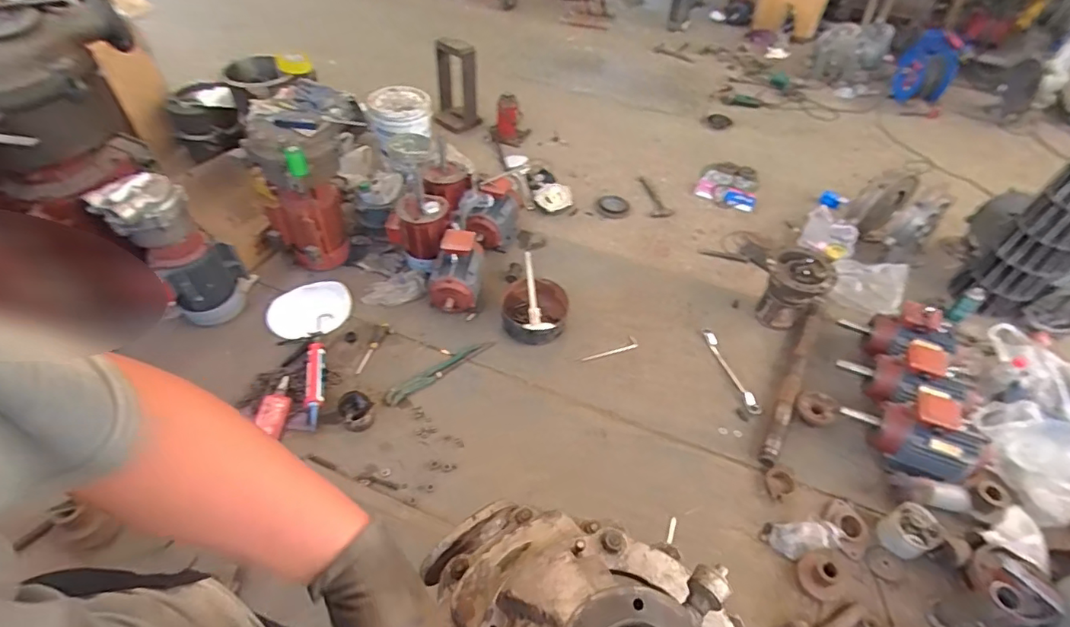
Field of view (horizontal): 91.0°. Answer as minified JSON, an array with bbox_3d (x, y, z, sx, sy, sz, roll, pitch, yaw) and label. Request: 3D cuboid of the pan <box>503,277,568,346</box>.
[{"bbox_3d":[-0.001,-0.011,1.926,0.232,0.112,0.244,1,49,-1],"label":"pan"}]

